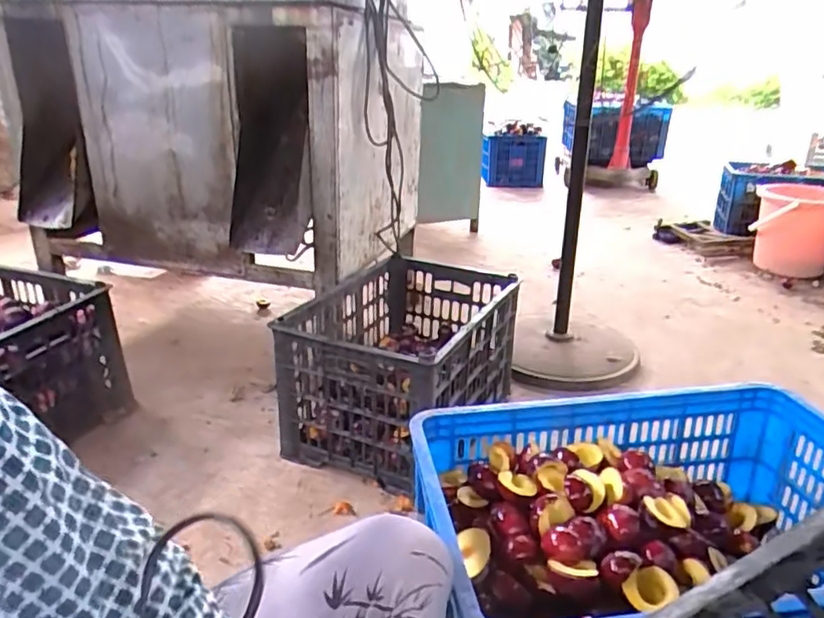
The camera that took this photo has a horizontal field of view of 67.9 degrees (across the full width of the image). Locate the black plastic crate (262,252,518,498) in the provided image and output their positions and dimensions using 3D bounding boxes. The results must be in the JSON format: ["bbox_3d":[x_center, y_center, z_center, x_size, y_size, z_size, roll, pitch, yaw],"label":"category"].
[{"bbox_3d":[-0.010,0.107,1.316,0.364,0.286,0.487,8,23,22],"label":"black plastic crate"}]

